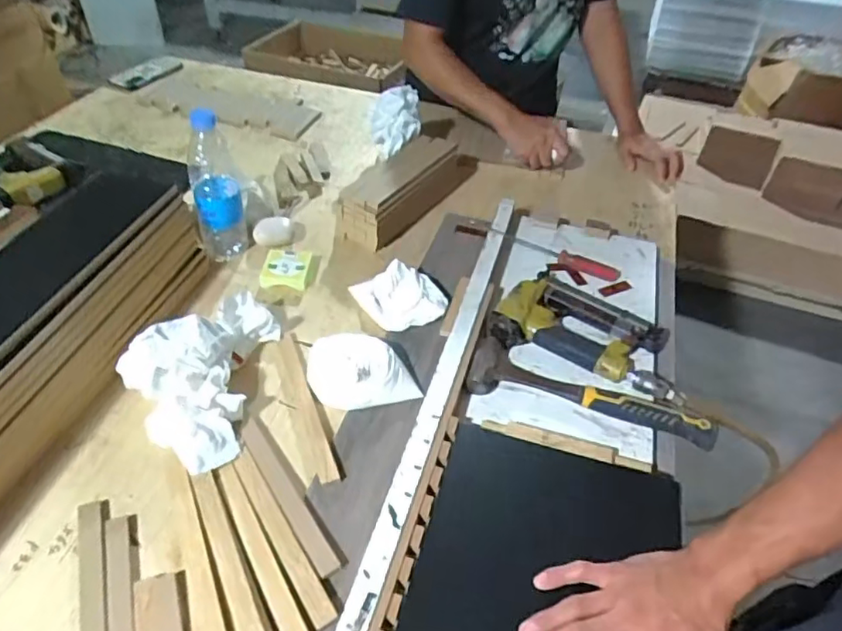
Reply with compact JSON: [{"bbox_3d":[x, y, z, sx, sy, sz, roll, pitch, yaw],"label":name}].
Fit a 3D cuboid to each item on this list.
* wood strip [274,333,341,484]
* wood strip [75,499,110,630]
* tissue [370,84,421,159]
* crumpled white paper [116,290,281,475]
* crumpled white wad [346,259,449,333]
[{"bbox_3d":[-0.135,0.099,0.673,0.026,0.008,0.217,-15,47,-17],"label":"wood strip"},{"bbox_3d":[-0.287,0.262,0.510,0.029,0.005,0.231,-14,47,-17],"label":"wood strip"},{"bbox_3d":[-0.046,-0.335,1.025,0.090,0.075,0.128,-2,44,-5],"label":"tissue"},{"bbox_3d":[-0.227,0.057,0.668,0.161,0.083,0.203,29,50,25],"label":"crumpled white paper"},{"bbox_3d":[-0.029,-0.030,0.804,0.112,0.043,0.098,-11,46,-13],"label":"crumpled white wad"}]

